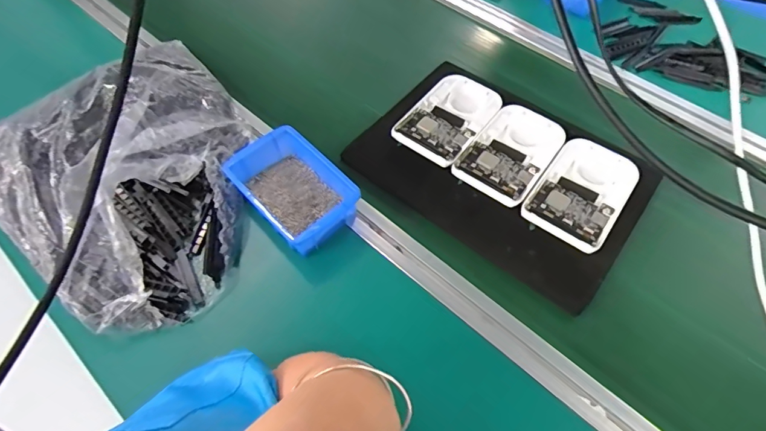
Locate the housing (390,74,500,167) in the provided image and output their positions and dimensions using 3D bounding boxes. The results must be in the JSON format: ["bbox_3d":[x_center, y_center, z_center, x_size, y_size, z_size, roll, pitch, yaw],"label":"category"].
[{"bbox_3d":[0.091,-0.135,0.601,0.097,0.017,0.156,33,64,18],"label":"housing"}]

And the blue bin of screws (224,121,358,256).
[{"bbox_3d":[-0.104,-0.033,0.527,0.108,0.060,0.150,-40,67,-21],"label":"blue bin of screws"}]

